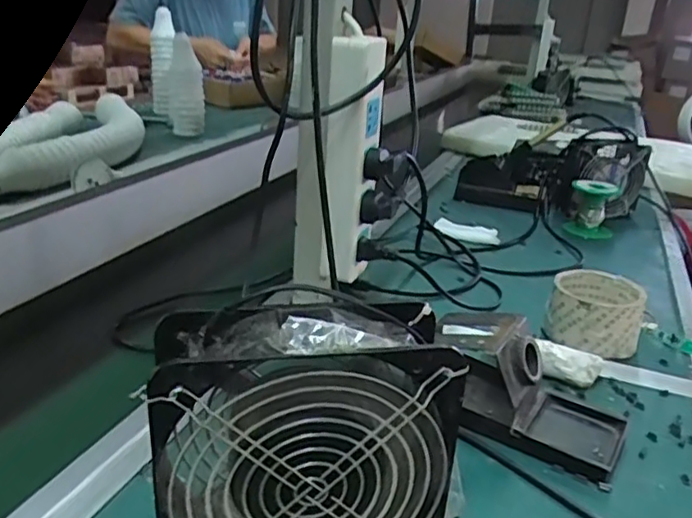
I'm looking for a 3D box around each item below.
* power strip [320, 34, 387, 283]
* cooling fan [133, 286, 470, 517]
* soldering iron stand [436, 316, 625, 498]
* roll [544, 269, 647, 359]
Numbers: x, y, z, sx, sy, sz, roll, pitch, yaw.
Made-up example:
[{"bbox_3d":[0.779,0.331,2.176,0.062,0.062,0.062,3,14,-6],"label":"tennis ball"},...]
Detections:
[{"bbox_3d":[0.002,-0.076,0.574,0.050,0.241,0.044,4,23,1],"label":"power strip"},{"bbox_3d":[-0.017,0.098,0.330,0.158,0.149,0.058,-1,23,-10],"label":"cooling fan"},{"bbox_3d":[0.137,0.090,0.480,0.157,0.073,0.094,17,27,29],"label":"soldering iron stand"},{"bbox_3d":[0.243,0.051,0.603,0.084,0.052,0.089,15,25,23],"label":"roll"}]

